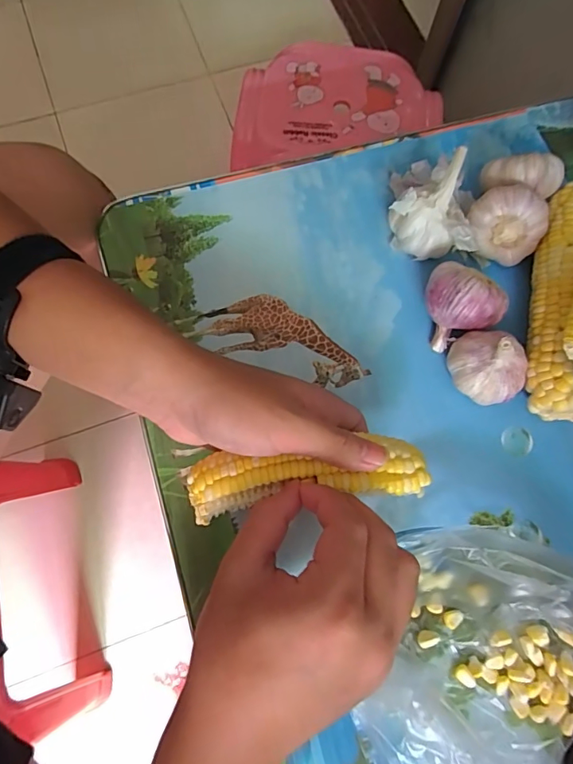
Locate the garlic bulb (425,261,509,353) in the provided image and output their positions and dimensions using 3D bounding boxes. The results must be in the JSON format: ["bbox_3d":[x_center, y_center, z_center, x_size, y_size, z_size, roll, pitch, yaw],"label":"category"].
[{"bbox_3d":[0.117,-0.054,0.331,0.047,0.052,0.055,-43,80,-12],"label":"garlic bulb"}]

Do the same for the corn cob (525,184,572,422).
[{"bbox_3d":[0.198,-0.060,0.338,0.043,0.049,0.174,14,74,2],"label":"corn cob"}]

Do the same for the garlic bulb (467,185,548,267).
[{"bbox_3d":[0.161,-0.116,0.345,0.045,0.040,0.053,-43,80,-12],"label":"garlic bulb"}]

